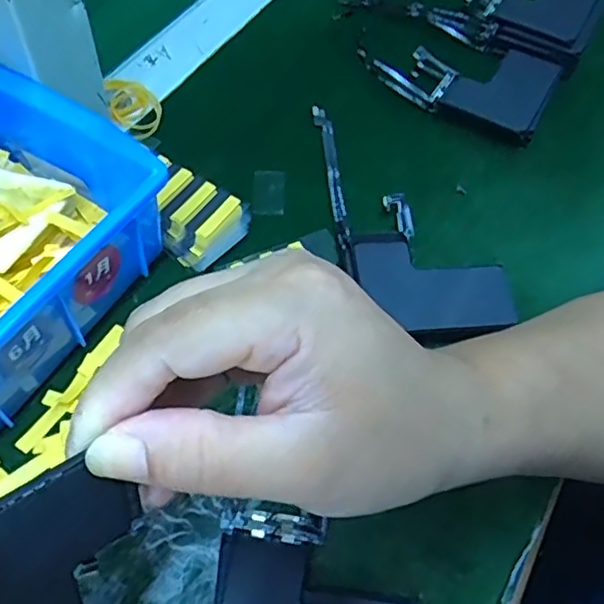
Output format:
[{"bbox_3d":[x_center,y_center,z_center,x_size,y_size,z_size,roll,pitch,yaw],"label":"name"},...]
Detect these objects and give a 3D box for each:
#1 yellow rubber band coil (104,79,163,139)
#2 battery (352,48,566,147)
[{"bbox_3d":[-0.102,-0.119,0.387,0.029,0.010,0.044,-14,60,-13],"label":"yellow rubber band coil"},{"bbox_3d":[0.106,-0.154,0.415,0.115,0.016,0.080,26,59,12],"label":"battery"}]

